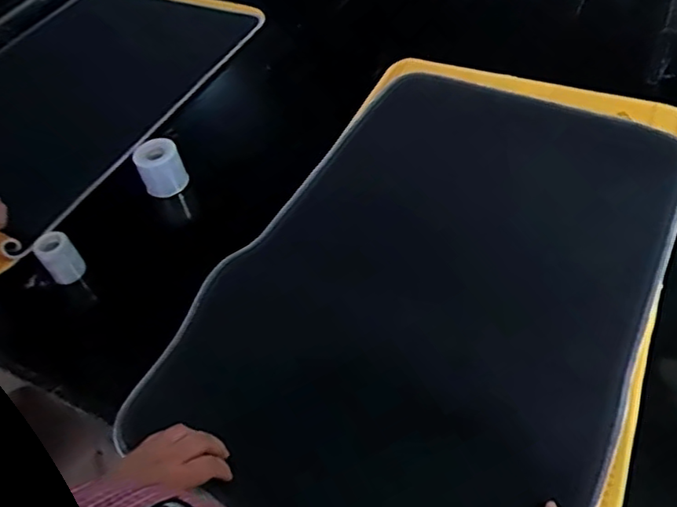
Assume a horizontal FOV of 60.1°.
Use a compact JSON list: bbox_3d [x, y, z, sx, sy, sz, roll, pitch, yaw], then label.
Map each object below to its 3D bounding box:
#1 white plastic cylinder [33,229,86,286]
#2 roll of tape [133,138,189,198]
[{"bbox_3d":[-0.388,0.007,0.816,0.048,0.058,0.044,-40,58,-24],"label":"white plastic cylinder"},{"bbox_3d":[-0.278,-0.134,0.913,0.066,0.063,0.067,-27,54,-15],"label":"roll of tape"}]

